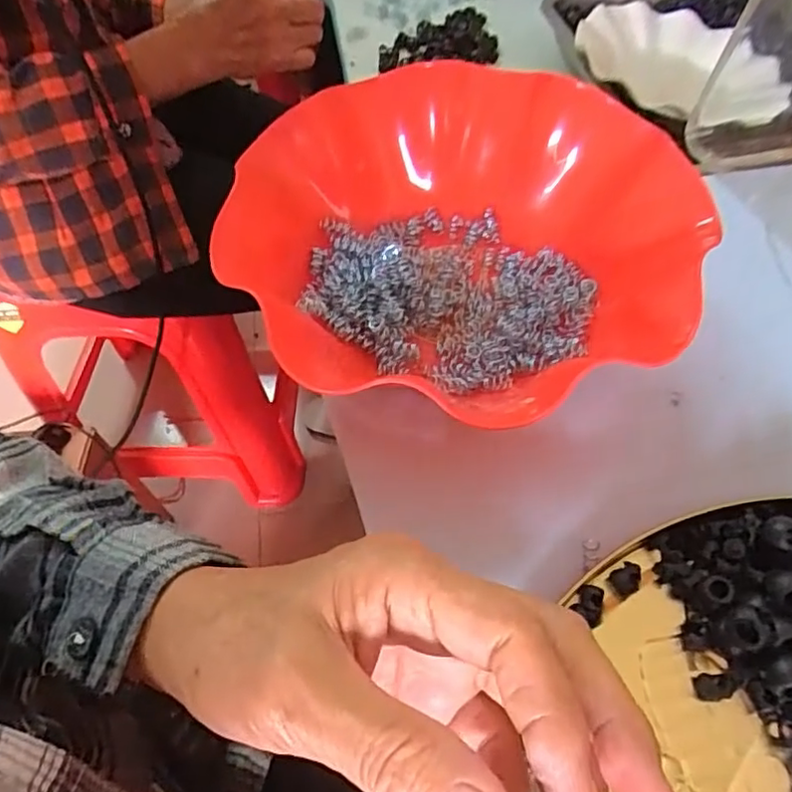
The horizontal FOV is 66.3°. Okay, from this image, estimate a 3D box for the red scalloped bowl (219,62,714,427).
[{"bbox_3d":[0.034,-0.088,0.332,0.225,0.081,0.200,0,55,4],"label":"red scalloped bowl"}]

